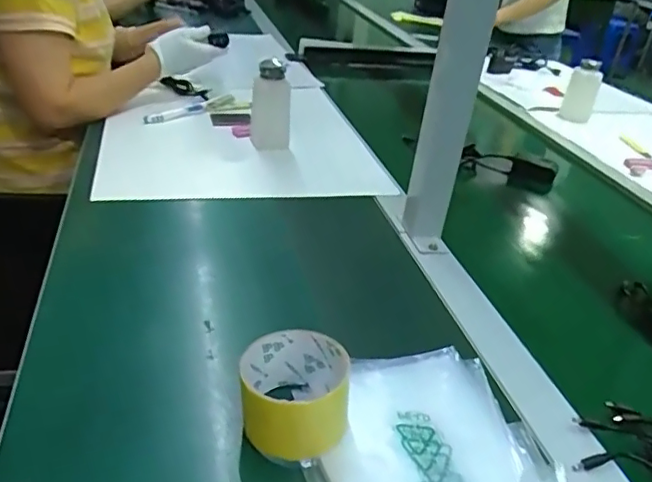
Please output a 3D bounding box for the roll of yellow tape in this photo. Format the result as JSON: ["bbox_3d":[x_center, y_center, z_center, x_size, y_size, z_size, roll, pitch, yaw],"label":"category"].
[{"bbox_3d":[-0.024,0.112,0.432,0.076,0.056,0.085,2,31,-8],"label":"roll of yellow tape"}]

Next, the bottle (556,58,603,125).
[{"bbox_3d":[0.556,-0.323,1.234,0.066,0.126,0.069,18,33,18],"label":"bottle"}]

